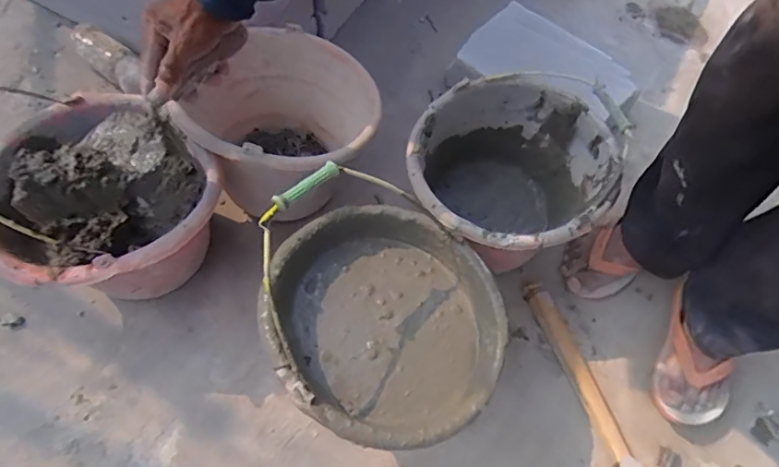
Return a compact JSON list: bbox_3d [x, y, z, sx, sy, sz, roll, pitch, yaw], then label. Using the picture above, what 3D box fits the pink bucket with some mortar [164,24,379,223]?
[{"bbox_3d":[-0.149,-0.145,0.812,0.252,0.244,0.252,1,64,-3],"label":"pink bucket with some mortar"}]

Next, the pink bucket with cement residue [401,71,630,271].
[{"bbox_3d":[0.170,-0.072,0.798,0.256,0.206,0.309,39,68,15],"label":"pink bucket with cement residue"}]

